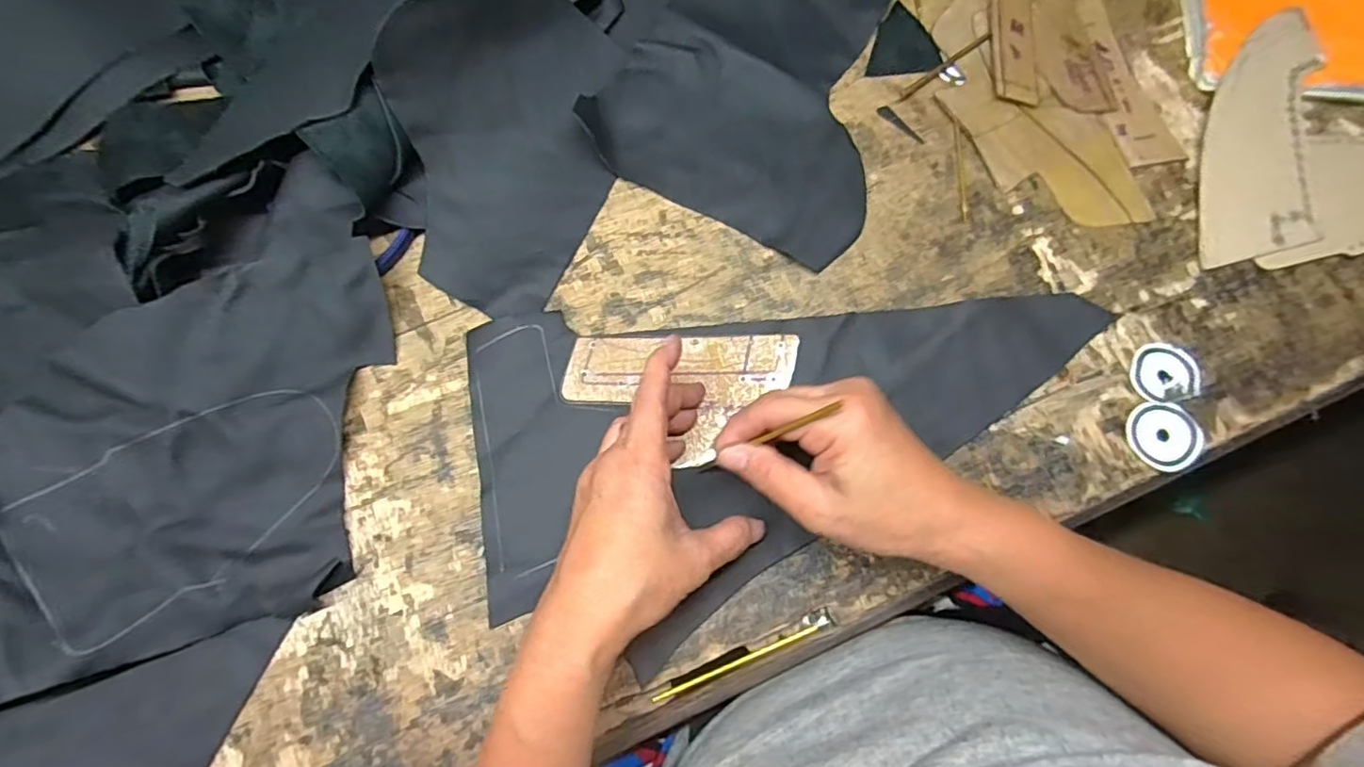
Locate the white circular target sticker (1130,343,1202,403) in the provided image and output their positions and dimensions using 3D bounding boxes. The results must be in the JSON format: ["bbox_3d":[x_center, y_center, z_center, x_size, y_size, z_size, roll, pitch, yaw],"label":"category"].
[{"bbox_3d":[0.280,-0.007,0.348,0.037,0.004,0.034,0,77,0],"label":"white circular target sticker"}]

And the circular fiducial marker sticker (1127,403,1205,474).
[{"bbox_3d":[0.273,0.030,0.341,0.042,0.004,0.036,33,79,8],"label":"circular fiducial marker sticker"}]

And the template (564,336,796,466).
[{"bbox_3d":[0.000,0.008,0.346,0.131,0.005,0.076,-2,77,0],"label":"template"}]

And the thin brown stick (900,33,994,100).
[{"bbox_3d":[0.175,-0.211,0.400,0.080,0.004,0.005,-35,79,-7],"label":"thin brown stick"}]

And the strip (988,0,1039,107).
[{"bbox_3d":[0.220,-0.241,0.402,0.027,0.004,0.121,3,77,1],"label":"strip"}]

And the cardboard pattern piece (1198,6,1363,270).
[{"bbox_3d":[0.384,-0.130,0.373,0.162,0.008,0.156,-42,84,-7],"label":"cardboard pattern piece"}]

